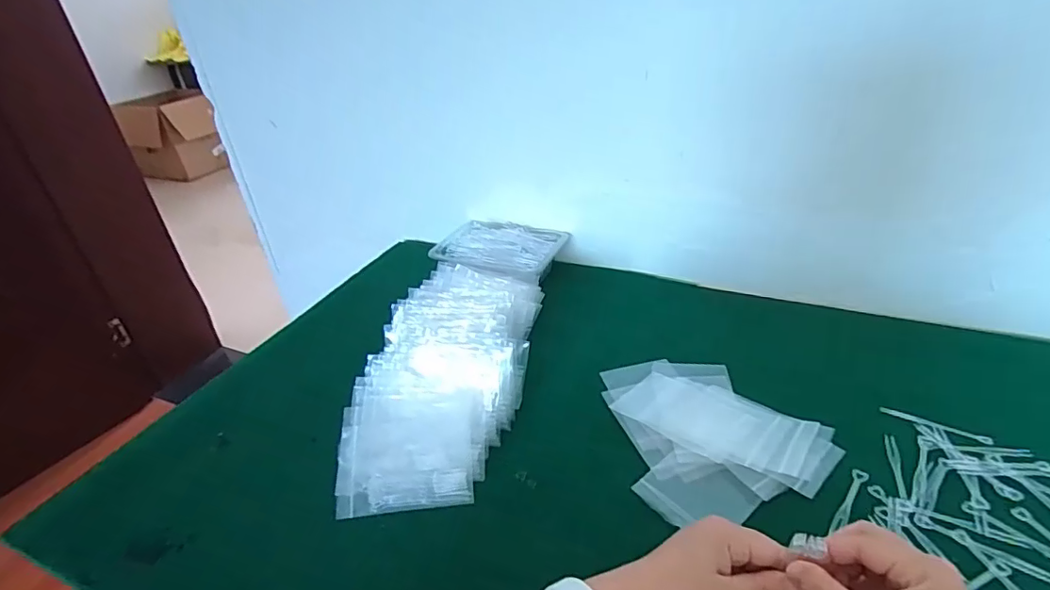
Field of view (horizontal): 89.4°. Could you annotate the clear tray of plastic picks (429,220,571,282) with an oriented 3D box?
[{"bbox_3d":[-0.041,-0.069,0.784,0.179,0.023,0.143,13,36,26],"label":"clear tray of plastic picks"}]

